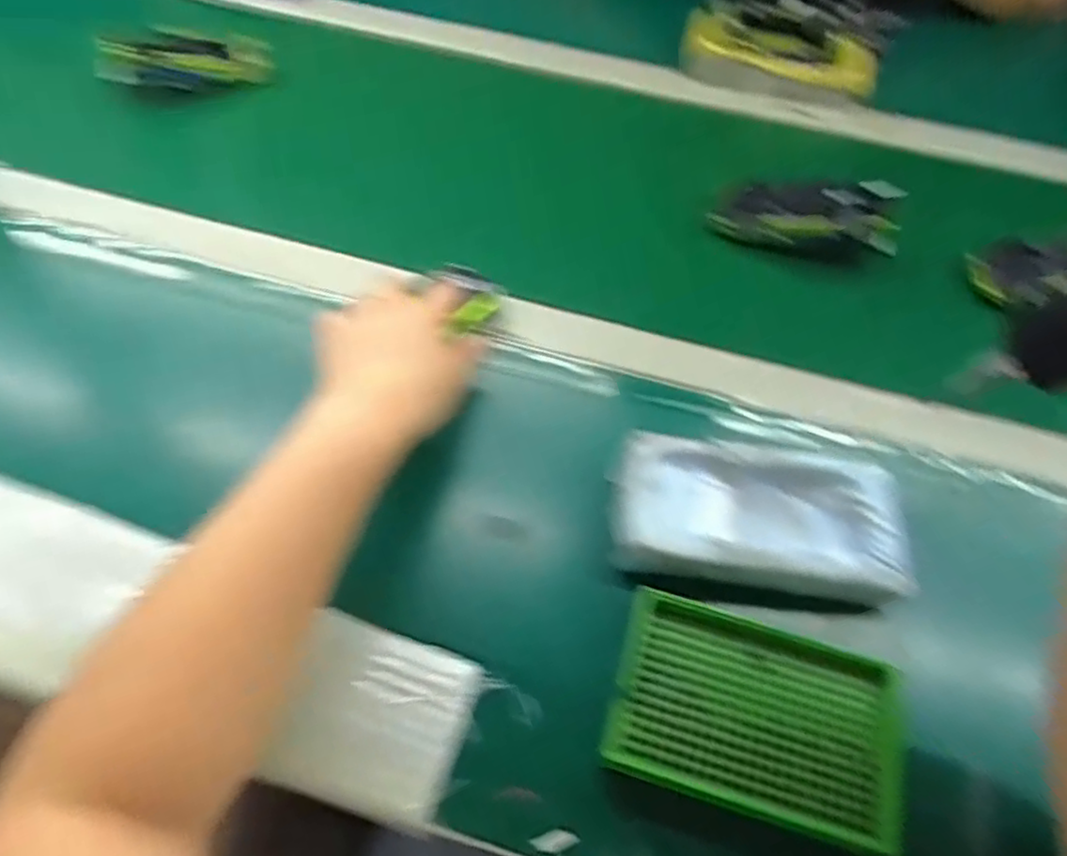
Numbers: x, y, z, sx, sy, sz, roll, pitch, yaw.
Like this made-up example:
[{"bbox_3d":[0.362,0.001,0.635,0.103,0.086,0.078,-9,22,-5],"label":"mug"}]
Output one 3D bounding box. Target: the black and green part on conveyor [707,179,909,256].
[{"bbox_3d":[0.212,-0.169,0.563,0.141,0.031,0.056,11,54,29],"label":"black and green part on conveyor"}]

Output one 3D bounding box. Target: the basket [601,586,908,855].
[{"bbox_3d":[0.116,0.149,0.370,0.144,0.024,0.094,16,57,6],"label":"basket"}]

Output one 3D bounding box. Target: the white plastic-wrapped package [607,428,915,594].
[{"bbox_3d":[0.132,0.049,0.421,0.165,0.025,0.085,10,56,3],"label":"white plastic-wrapped package"}]

